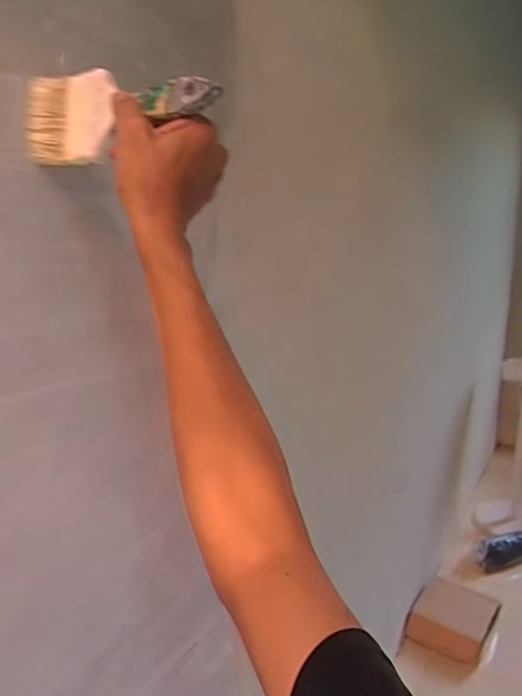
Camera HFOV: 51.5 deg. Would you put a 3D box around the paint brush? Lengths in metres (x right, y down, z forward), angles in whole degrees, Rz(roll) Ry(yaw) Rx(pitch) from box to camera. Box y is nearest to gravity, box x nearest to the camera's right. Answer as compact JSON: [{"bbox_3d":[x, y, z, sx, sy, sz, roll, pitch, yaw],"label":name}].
[{"bbox_3d":[-0.113,-0.189,0.422,0.196,0.071,0.029,6,17,35],"label":"paint brush"}]

